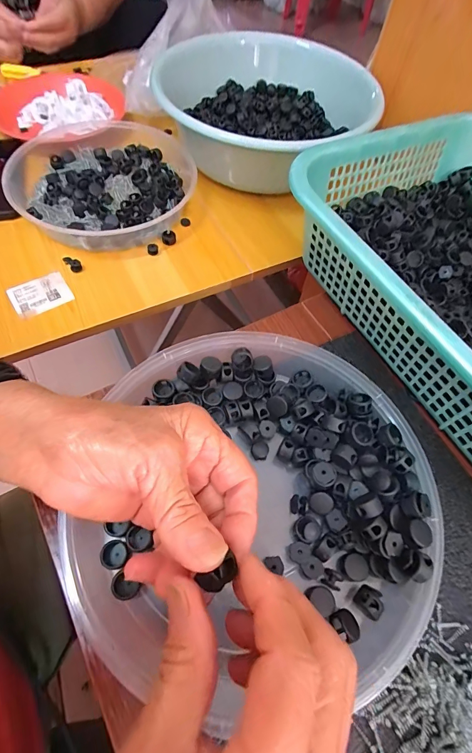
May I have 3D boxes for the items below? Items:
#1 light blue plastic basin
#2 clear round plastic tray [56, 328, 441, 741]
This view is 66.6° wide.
[{"bbox_3d":[0.036,-0.380,0.512,0.265,0.091,0.255,1,61,-3],"label":"light blue plastic basin"},{"bbox_3d":[0.009,0.077,0.250,0.235,0.046,0.221,1,61,-3],"label":"clear round plastic tray"}]

